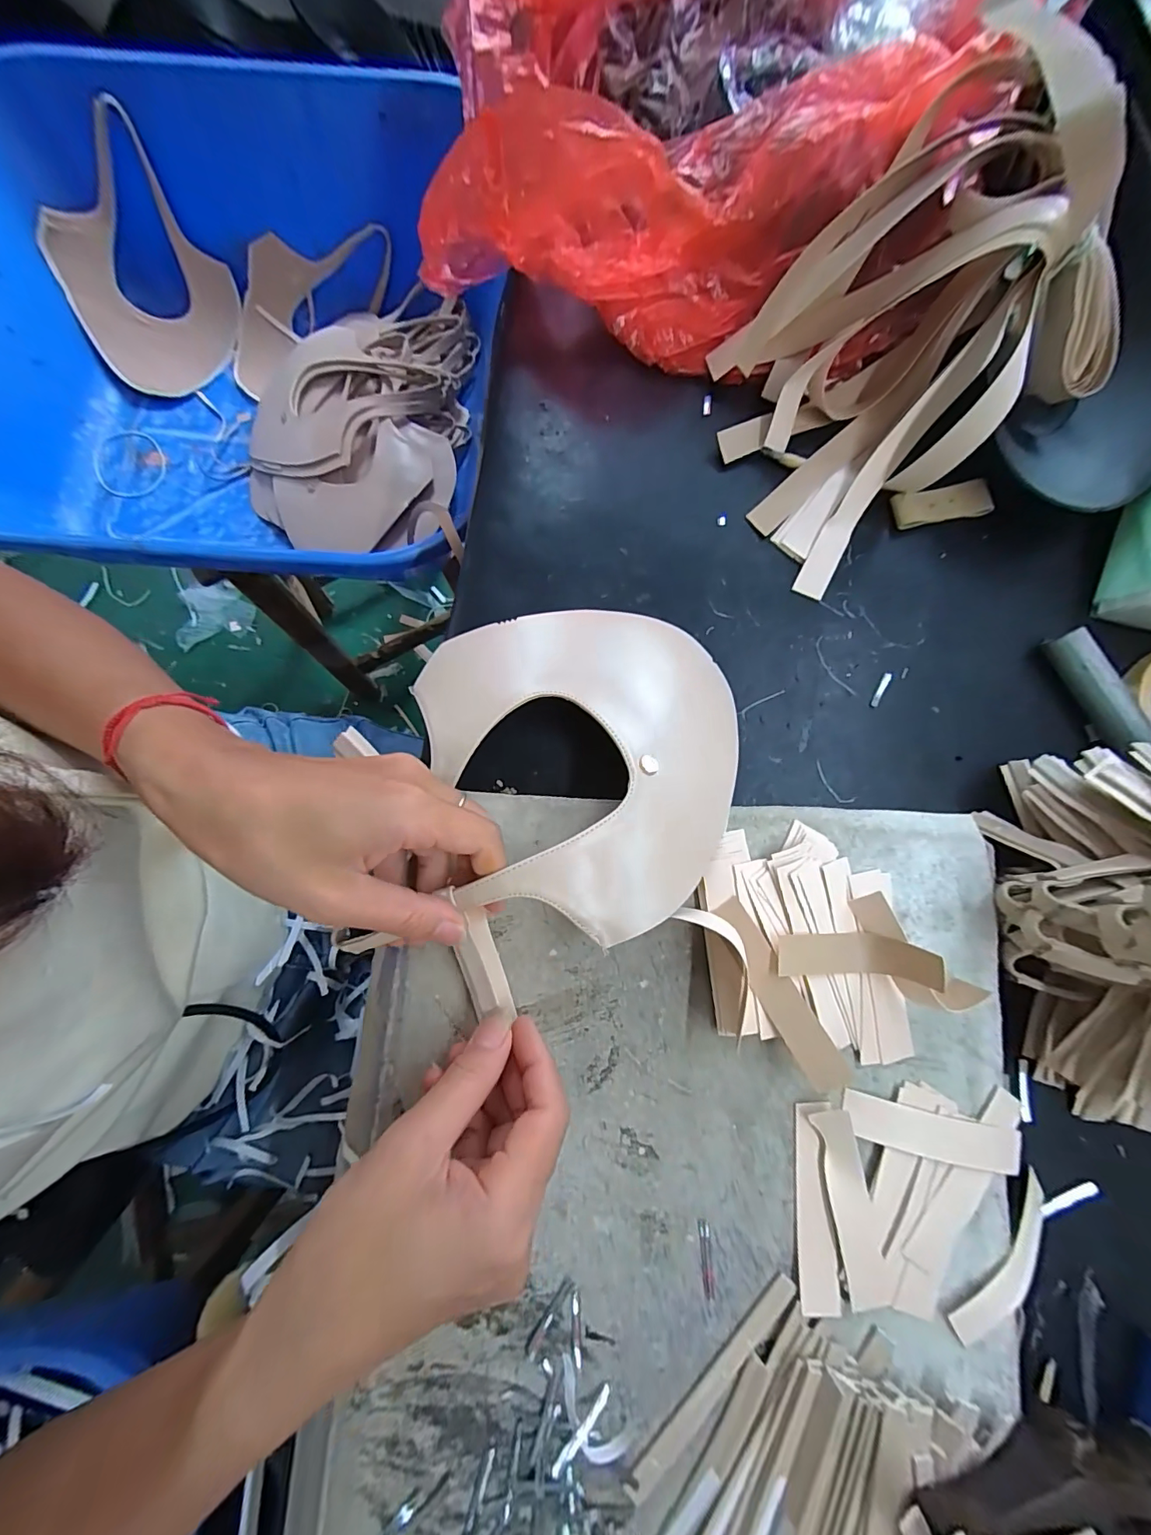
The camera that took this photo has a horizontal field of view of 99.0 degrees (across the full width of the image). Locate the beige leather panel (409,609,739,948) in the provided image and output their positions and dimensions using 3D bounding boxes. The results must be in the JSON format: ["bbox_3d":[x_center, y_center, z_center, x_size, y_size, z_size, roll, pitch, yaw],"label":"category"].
[{"bbox_3d":[0.013,-0.008,0.250,0.160,0.045,0.168,-17,79,-5],"label":"beige leather panel"}]

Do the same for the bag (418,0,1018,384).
[{"bbox_3d":[0.072,-0.431,0.281,0.314,0.154,0.316,7,81,0],"label":"bag"}]

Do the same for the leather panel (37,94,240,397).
[{"bbox_3d":[-0.495,-0.556,0.558,0.176,0.077,0.200,-38,116,-9],"label":"leather panel"}]

